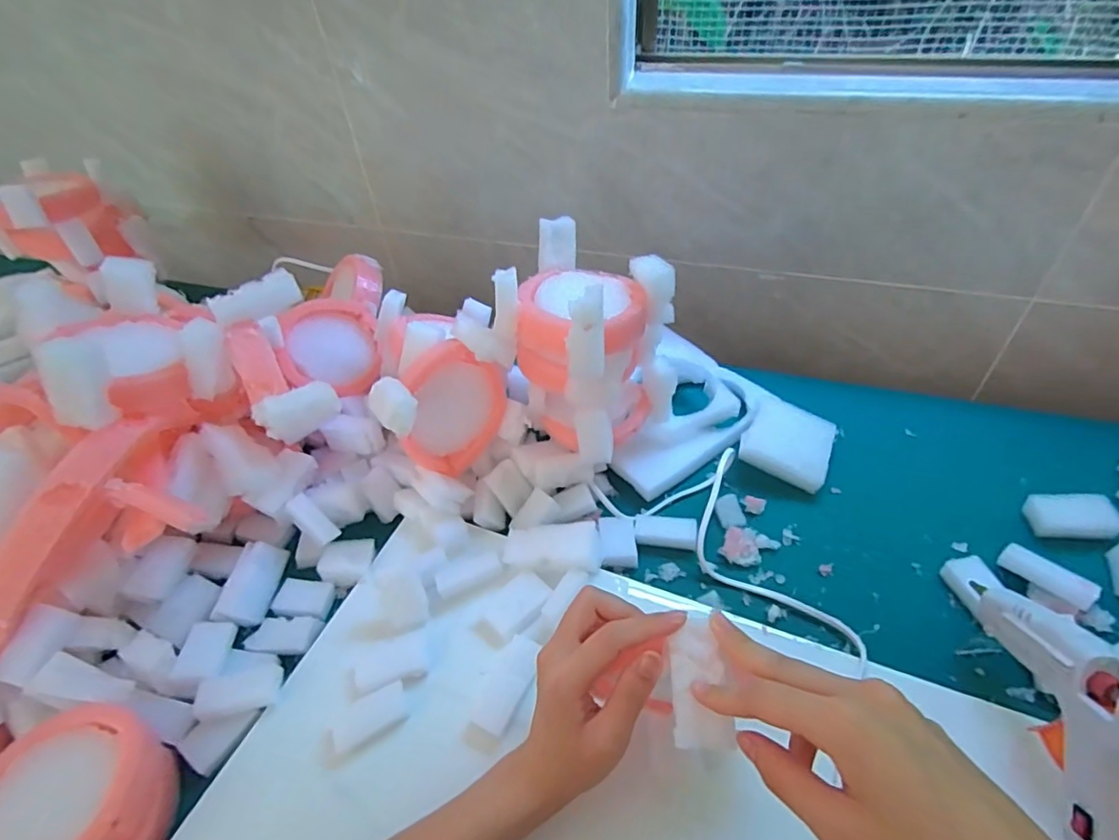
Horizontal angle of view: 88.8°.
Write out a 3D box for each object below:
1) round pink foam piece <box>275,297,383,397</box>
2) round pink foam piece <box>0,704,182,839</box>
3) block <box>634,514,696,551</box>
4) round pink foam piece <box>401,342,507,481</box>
[{"bbox_3d":[-0.222,-0.074,0.559,0.094,0.025,0.093,5,77,-23],"label":"round pink foam piece"},{"bbox_3d":[-0.294,0.231,0.339,0.105,0.047,0.102,-3,45,3],"label":"round pink foam piece"},{"bbox_3d":[0.089,0.093,0.475,0.050,0.010,0.028,1,45,6],"label":"block"},{"bbox_3d":[-0.091,-0.007,0.482,0.041,0.104,0.098,32,56,32],"label":"round pink foam piece"}]

